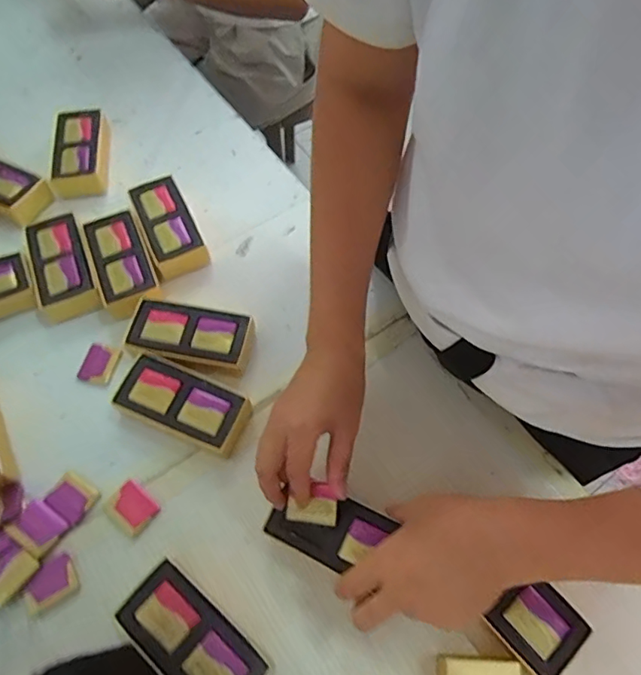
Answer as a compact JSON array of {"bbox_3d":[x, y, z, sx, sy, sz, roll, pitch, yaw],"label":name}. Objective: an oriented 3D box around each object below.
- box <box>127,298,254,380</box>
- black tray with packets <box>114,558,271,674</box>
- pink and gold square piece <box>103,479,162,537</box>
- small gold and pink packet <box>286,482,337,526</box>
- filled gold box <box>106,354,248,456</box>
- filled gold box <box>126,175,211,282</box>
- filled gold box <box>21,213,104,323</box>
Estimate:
[{"bbox_3d":[-0.127,0.002,0.494,0.116,0.031,0.063,13,62,6],"label":"box"},{"bbox_3d":[-0.095,0.227,0.379,0.110,0.032,0.053,37,67,17],"label":"black tray with packets"},{"bbox_3d":[-0.163,0.146,0.435,0.040,0.004,0.033,37,67,17],"label":"pink and gold square piece"},{"bbox_3d":[-0.007,0.127,0.388,0.038,0.004,0.032,5,94,8],"label":"small gold and pink packet"},{"bbox_3d":[-0.127,0.062,0.464,0.115,0.034,0.053,21,63,10],"label":"filled gold box"},{"bbox_3d":[-0.169,-0.122,0.555,0.055,0.032,0.116,-23,65,-13],"label":"filled gold box"},{"bbox_3d":[-0.270,-0.073,0.529,0.059,0.034,0.113,-19,64,-11],"label":"filled gold box"}]

